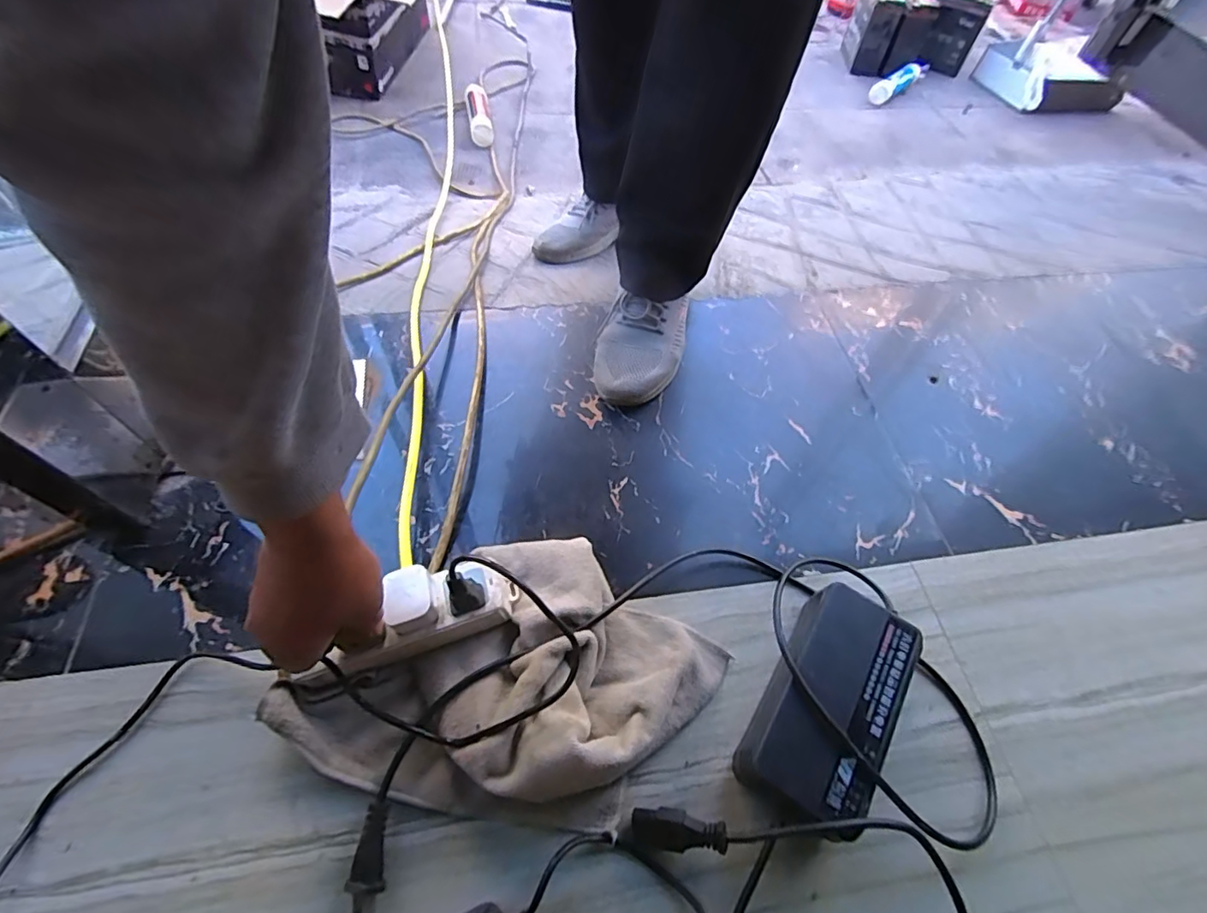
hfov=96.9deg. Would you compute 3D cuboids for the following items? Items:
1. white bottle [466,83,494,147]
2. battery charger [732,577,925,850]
[{"bbox_3d":[-0.278,-0.758,1.192,0.047,0.057,0.163,-9,58,-10],"label":"white bottle"},{"bbox_3d":[0.176,0.193,0.421,0.081,0.057,0.168,31,61,15],"label":"battery charger"}]

